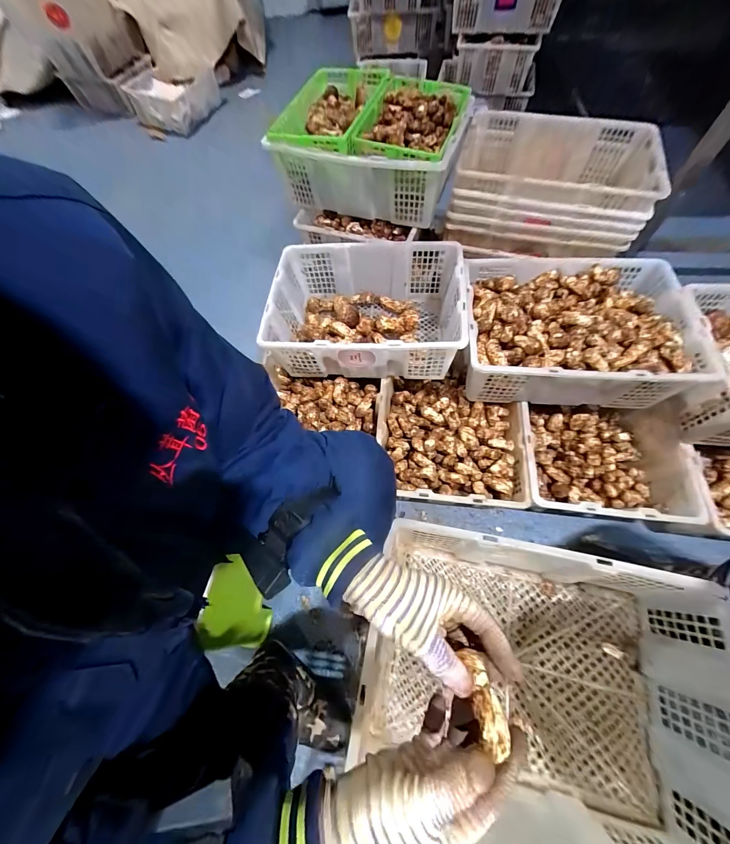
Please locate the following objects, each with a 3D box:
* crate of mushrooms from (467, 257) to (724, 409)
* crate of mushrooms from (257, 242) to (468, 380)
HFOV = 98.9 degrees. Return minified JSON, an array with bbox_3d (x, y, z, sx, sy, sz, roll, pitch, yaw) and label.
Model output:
[{"bbox_3d":[0.495,-0.229,0.773,0.491,0.152,0.376,6,64,6],"label":"crate of mushrooms"},{"bbox_3d":[0.008,-0.287,0.841,0.471,0.176,0.352,3,64,5],"label":"crate of mushrooms"}]

